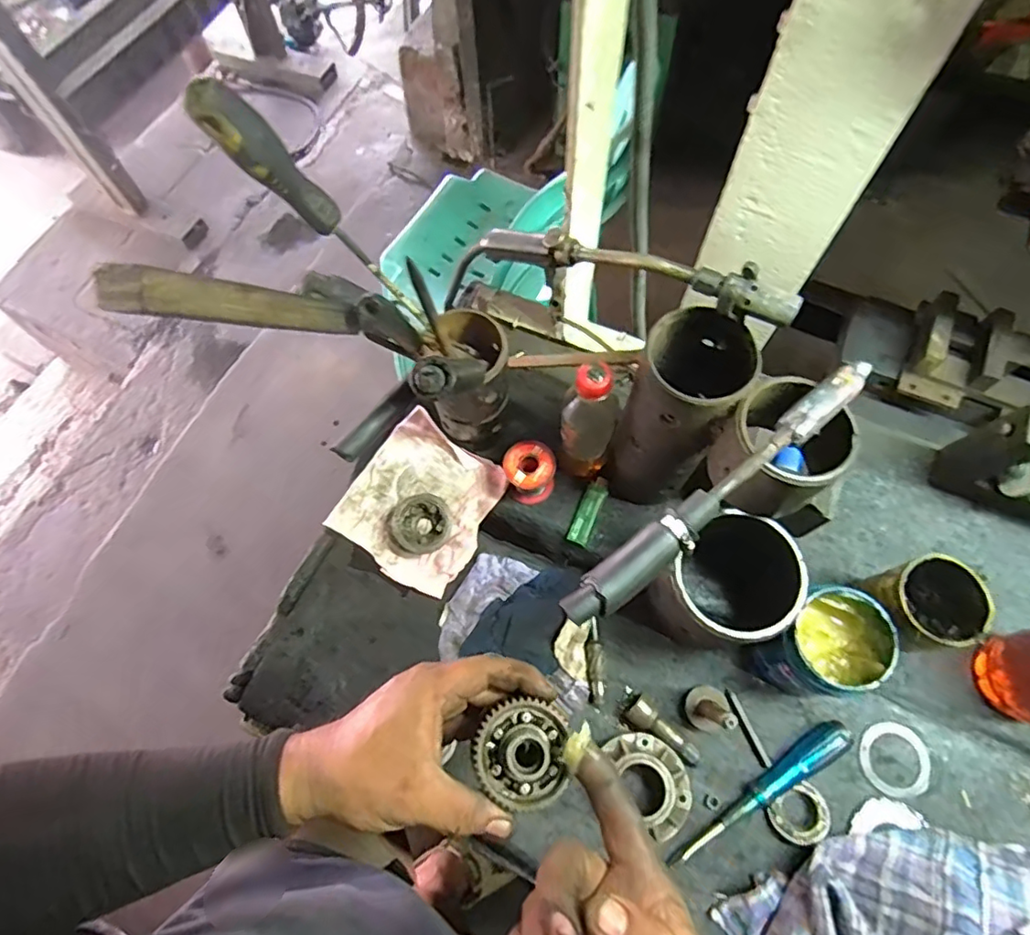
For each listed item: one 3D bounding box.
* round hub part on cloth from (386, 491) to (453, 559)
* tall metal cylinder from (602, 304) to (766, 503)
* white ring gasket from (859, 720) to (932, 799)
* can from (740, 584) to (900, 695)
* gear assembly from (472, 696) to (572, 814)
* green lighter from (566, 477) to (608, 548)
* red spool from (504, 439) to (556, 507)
[{"bbox_3d":[-0.104,0.062,0.627,0.071,0.022,0.060,-24,68,-9],"label":"round hub part on cloth"},{"bbox_3d":[0.149,-0.045,0.550,0.086,0.215,0.096,35,72,15],"label":"tall metal cylinder"},{"bbox_3d":[0.361,0.277,0.553,0.064,0.006,0.065,-1,67,2],"label":"white ring gasket"},{"bbox_3d":[0.279,0.165,0.535,0.094,0.101,0.082,-35,70,-12],"label":"can"},{"bbox_3d":[0.006,0.171,0.349,0.058,0.020,0.058,-1,67,2],"label":"gear assembly"},{"bbox_3d":[0.081,0.047,0.639,0.024,0.011,0.078,22,69,11],"label":"green lighter"},{"bbox_3d":[0.017,0.007,0.636,0.052,0.062,0.050,-1,67,2],"label":"red spool"}]

